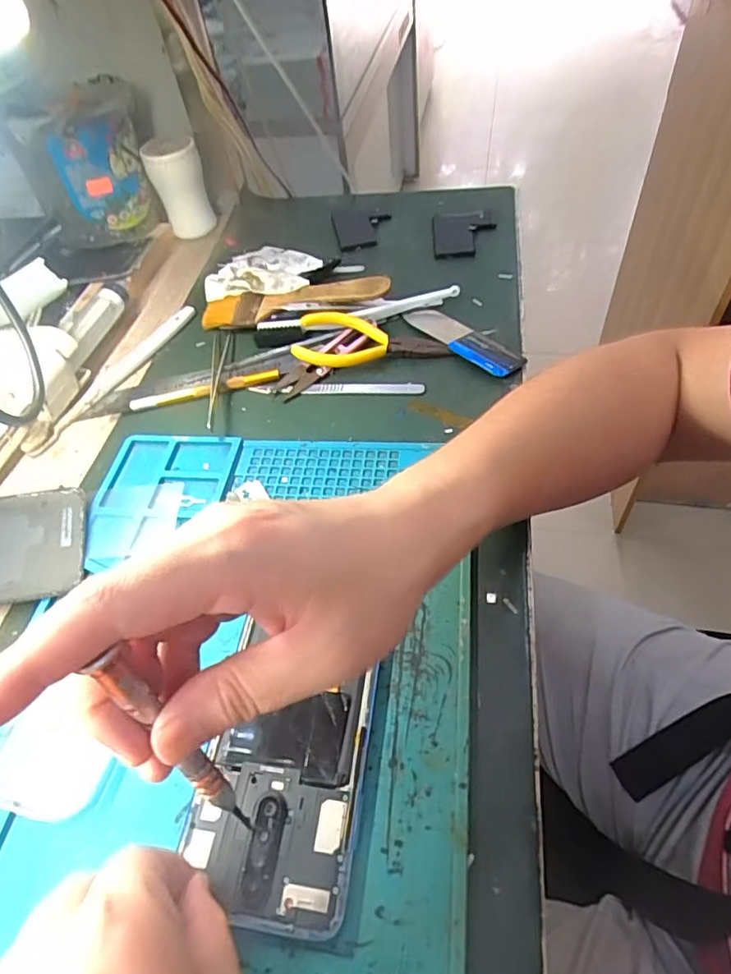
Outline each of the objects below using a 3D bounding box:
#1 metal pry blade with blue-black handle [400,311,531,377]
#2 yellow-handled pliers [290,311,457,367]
[{"bbox_3d":[0.075,-0.118,0.429,0.032,0.007,0.112,-36,57,-19],"label":"metal pry blade with blue-black handle"},{"bbox_3d":[0.006,-0.114,0.426,0.119,0.014,0.050,2,53,8],"label":"yellow-handled pliers"}]

